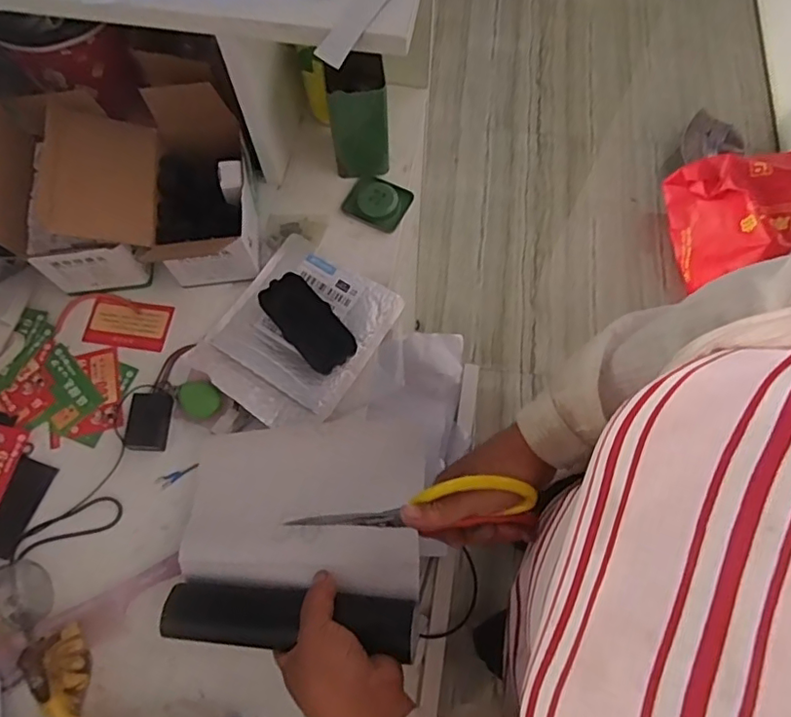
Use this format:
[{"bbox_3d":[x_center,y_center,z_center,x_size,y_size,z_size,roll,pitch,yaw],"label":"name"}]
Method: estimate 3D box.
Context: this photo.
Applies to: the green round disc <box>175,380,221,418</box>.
[{"bbox_3d":[-0.199,0.041,0.565,0.049,0.004,0.034,22,85,15],"label":"green round disc"}]

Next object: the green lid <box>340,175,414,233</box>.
[{"bbox_3d":[-0.021,-0.183,0.648,0.067,0.016,0.064,27,72,11],"label":"green lid"}]

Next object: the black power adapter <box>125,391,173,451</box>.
[{"bbox_3d":[-0.244,0.061,0.554,0.037,0.020,0.057,2,69,2],"label":"black power adapter"}]

